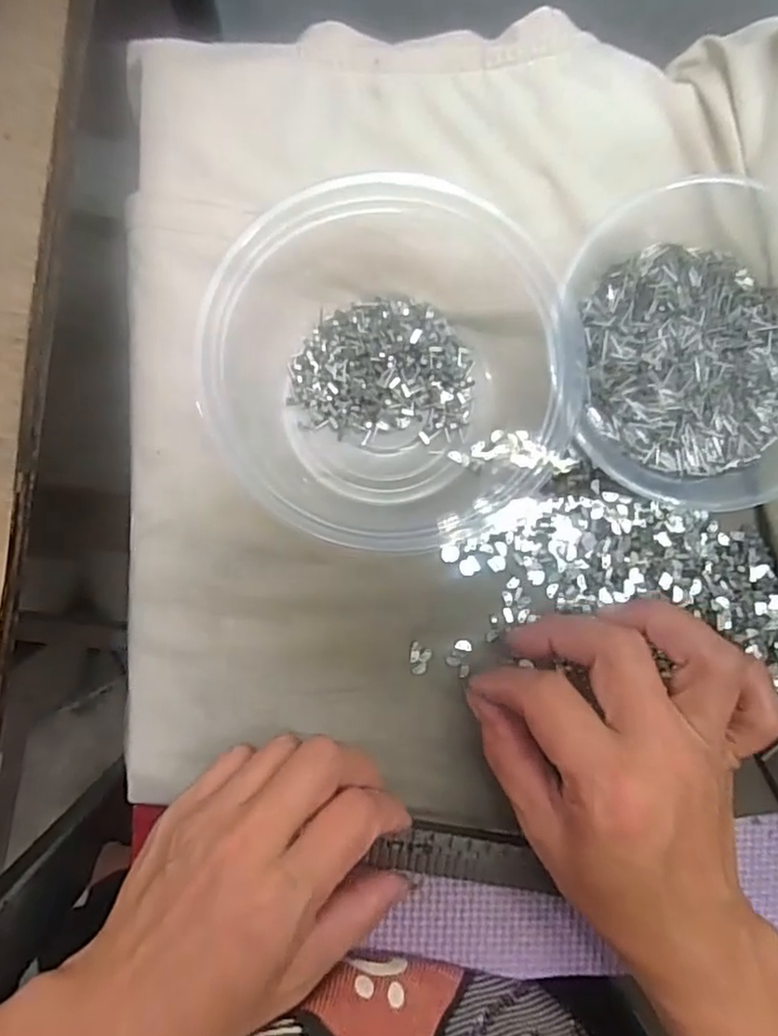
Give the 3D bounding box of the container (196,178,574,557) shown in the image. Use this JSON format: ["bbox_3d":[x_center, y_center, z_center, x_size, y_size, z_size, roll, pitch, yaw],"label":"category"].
[{"bbox_3d":[-0.002,-0.062,0.269,0.143,0.051,0.144,0,89,-3],"label":"container"}]

